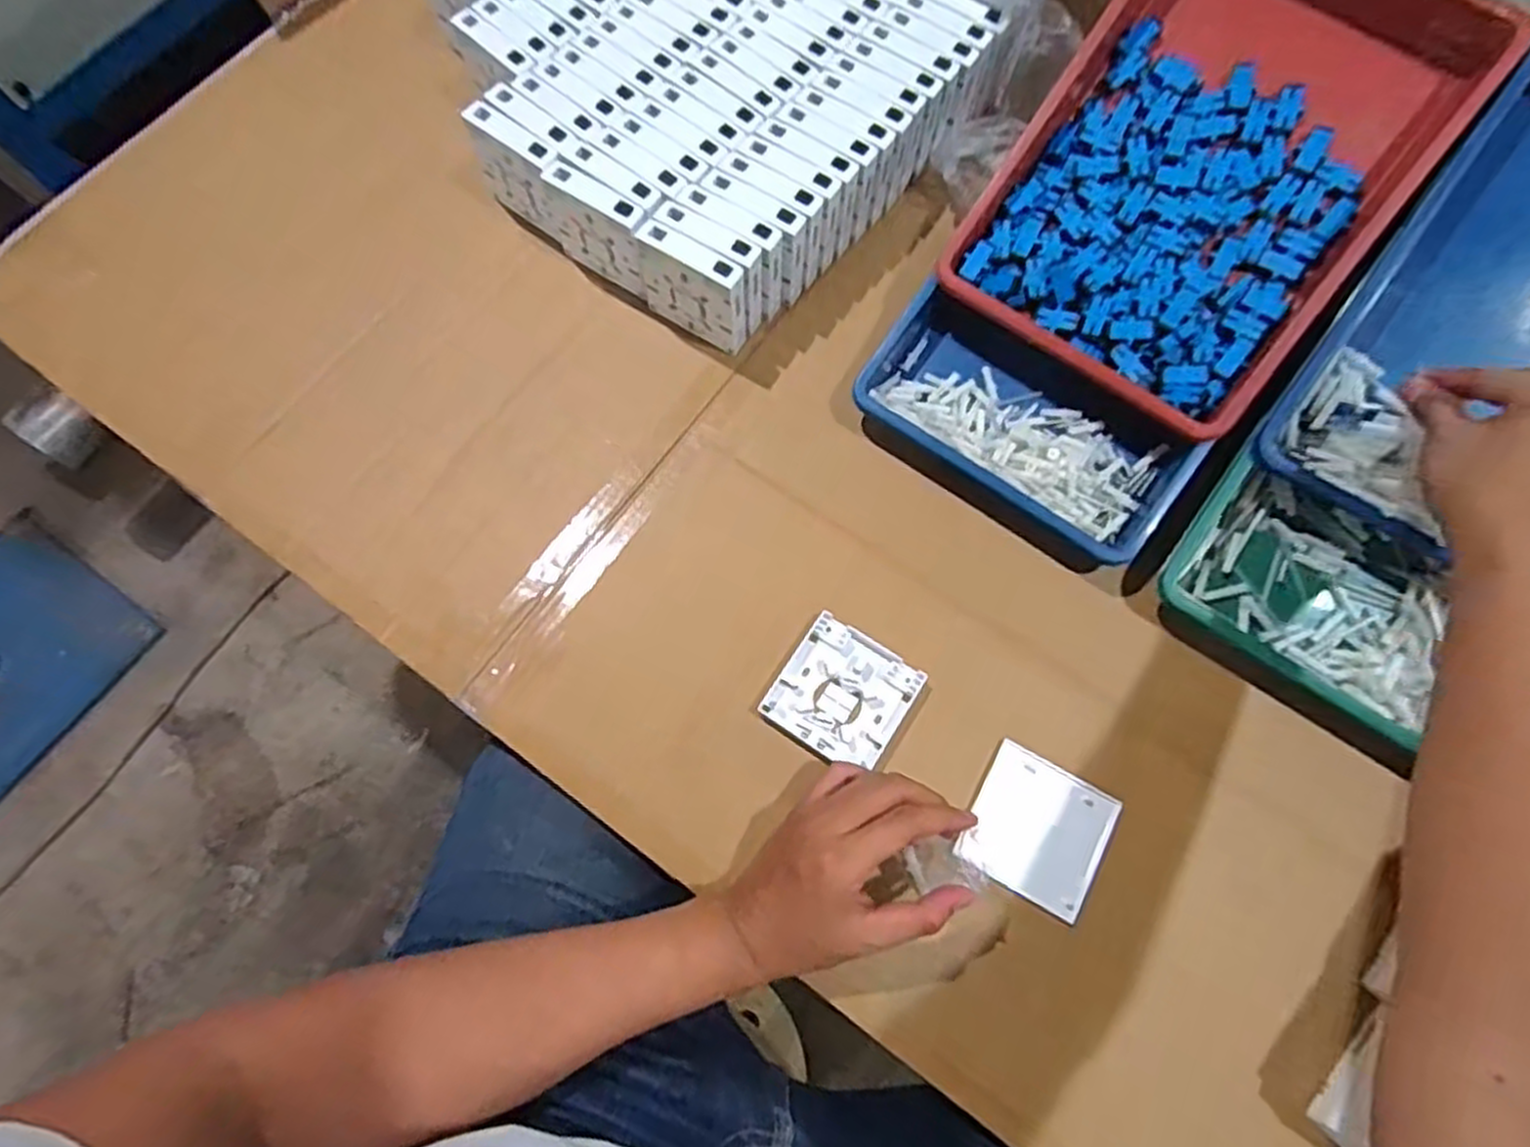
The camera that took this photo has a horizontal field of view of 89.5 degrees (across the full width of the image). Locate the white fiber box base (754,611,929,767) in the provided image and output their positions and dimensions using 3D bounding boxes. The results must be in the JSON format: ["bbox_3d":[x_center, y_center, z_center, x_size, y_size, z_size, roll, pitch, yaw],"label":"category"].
[{"bbox_3d":[0.054,0.085,0.540,0.086,0.012,0.087,32,75,10],"label":"white fiber box base"}]

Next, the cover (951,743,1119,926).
[{"bbox_3d":[0.182,0.169,0.511,0.086,0.012,0.086,28,74,9],"label":"cover"}]

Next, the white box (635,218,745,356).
[{"bbox_3d":[-0.055,-0.220,0.604,0.086,0.089,0.021,34,75,11],"label":"white box"}]

